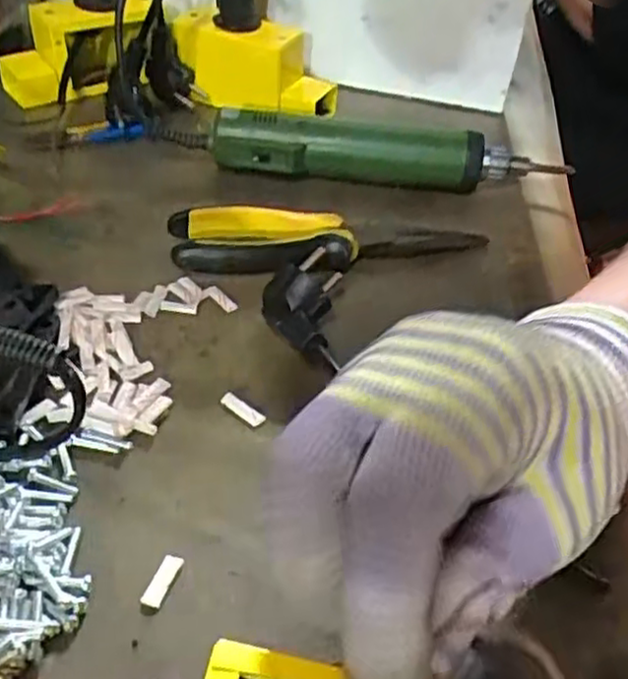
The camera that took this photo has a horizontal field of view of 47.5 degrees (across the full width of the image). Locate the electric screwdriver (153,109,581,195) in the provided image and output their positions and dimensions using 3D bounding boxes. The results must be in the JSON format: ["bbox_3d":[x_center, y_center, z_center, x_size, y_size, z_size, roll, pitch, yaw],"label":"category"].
[{"bbox_3d":[0.031,-0.132,0.496,0.285,0.036,0.036,6,42,-1],"label":"electric screwdriver"}]

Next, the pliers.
[{"bbox_3d":[0.011,-0.060,0.430,0.189,0.020,0.046,-3,43,-11],"label":"pliers"}]

